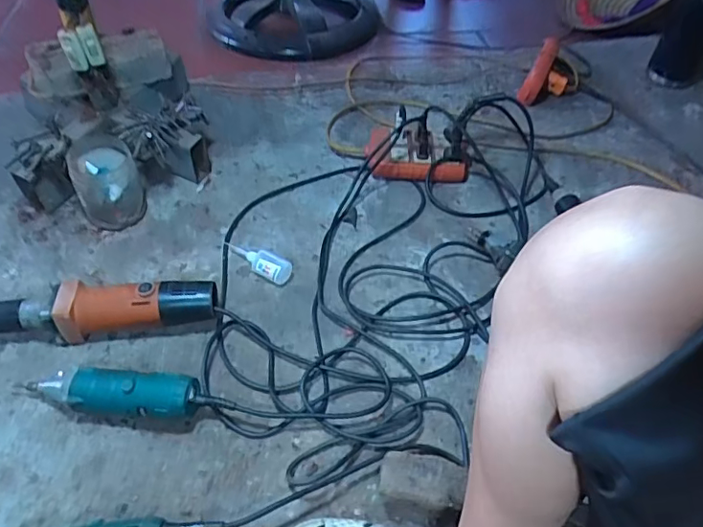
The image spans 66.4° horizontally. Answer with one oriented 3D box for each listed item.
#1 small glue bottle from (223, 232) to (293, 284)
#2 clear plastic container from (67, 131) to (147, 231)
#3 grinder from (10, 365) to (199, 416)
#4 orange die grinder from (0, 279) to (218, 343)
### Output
[{"bbox_3d":[-0.148,-0.012,0.818,0.137,0.032,0.034,31,54,24],"label":"small glue bottle"},{"bbox_3d":[-0.391,-0.129,0.864,0.098,0.111,0.098,-17,51,-17],"label":"clear plastic container"},{"bbox_3d":[-0.291,0.155,0.640,0.222,0.057,0.048,6,48,3],"label":"grinder"},{"bbox_3d":[-0.380,0.069,0.711,0.394,0.075,0.056,-5,48,-7],"label":"orange die grinder"}]

